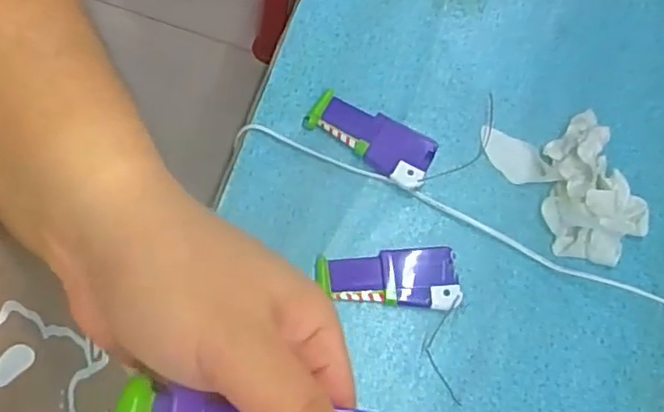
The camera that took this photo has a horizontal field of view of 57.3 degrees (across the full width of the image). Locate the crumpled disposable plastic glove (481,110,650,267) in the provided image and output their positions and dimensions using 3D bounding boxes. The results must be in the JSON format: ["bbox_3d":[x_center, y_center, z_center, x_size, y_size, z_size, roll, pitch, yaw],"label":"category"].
[{"bbox_3d":[0.215,-0.029,0.524,0.100,0.038,0.147,-28,78,-11],"label":"crumpled disposable plastic glove"}]

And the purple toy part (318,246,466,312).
[{"bbox_3d":[0.047,0.062,0.513,0.116,0.014,0.049,0,74,-4],"label":"purple toy part"}]

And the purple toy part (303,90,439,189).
[{"bbox_3d":[0.034,-0.061,0.545,0.117,0.013,0.051,29,74,4],"label":"purple toy part"}]

